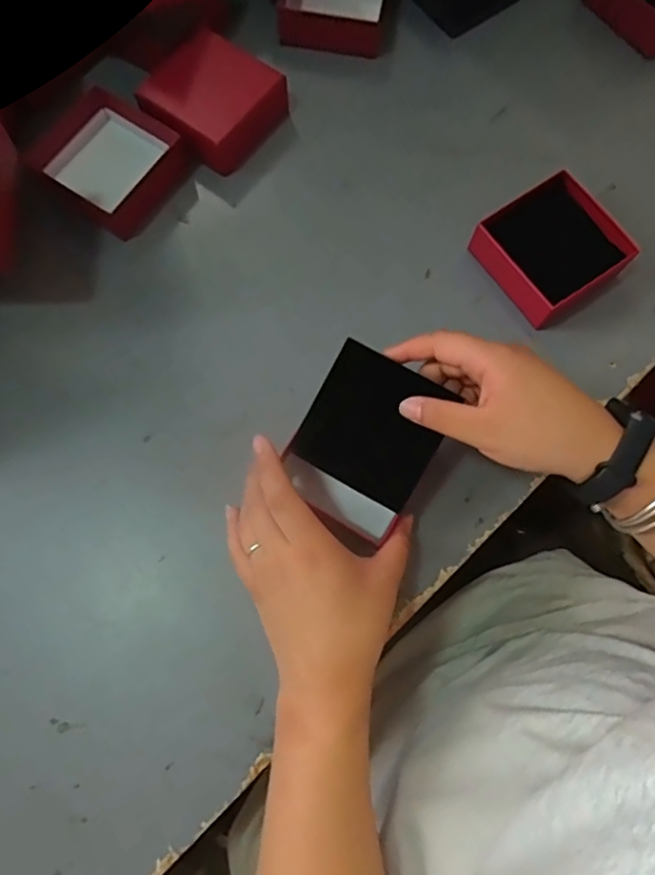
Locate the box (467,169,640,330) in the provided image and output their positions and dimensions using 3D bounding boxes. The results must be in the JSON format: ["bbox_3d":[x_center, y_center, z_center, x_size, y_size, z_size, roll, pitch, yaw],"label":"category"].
[{"bbox_3d":[0.169,-0.144,0.431,0.089,0.036,0.093,-32,78,-9],"label":"box"}]

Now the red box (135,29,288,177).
[{"bbox_3d":[-0.093,-0.270,0.460,0.089,0.037,0.092,36,77,7],"label":"red box"}]

